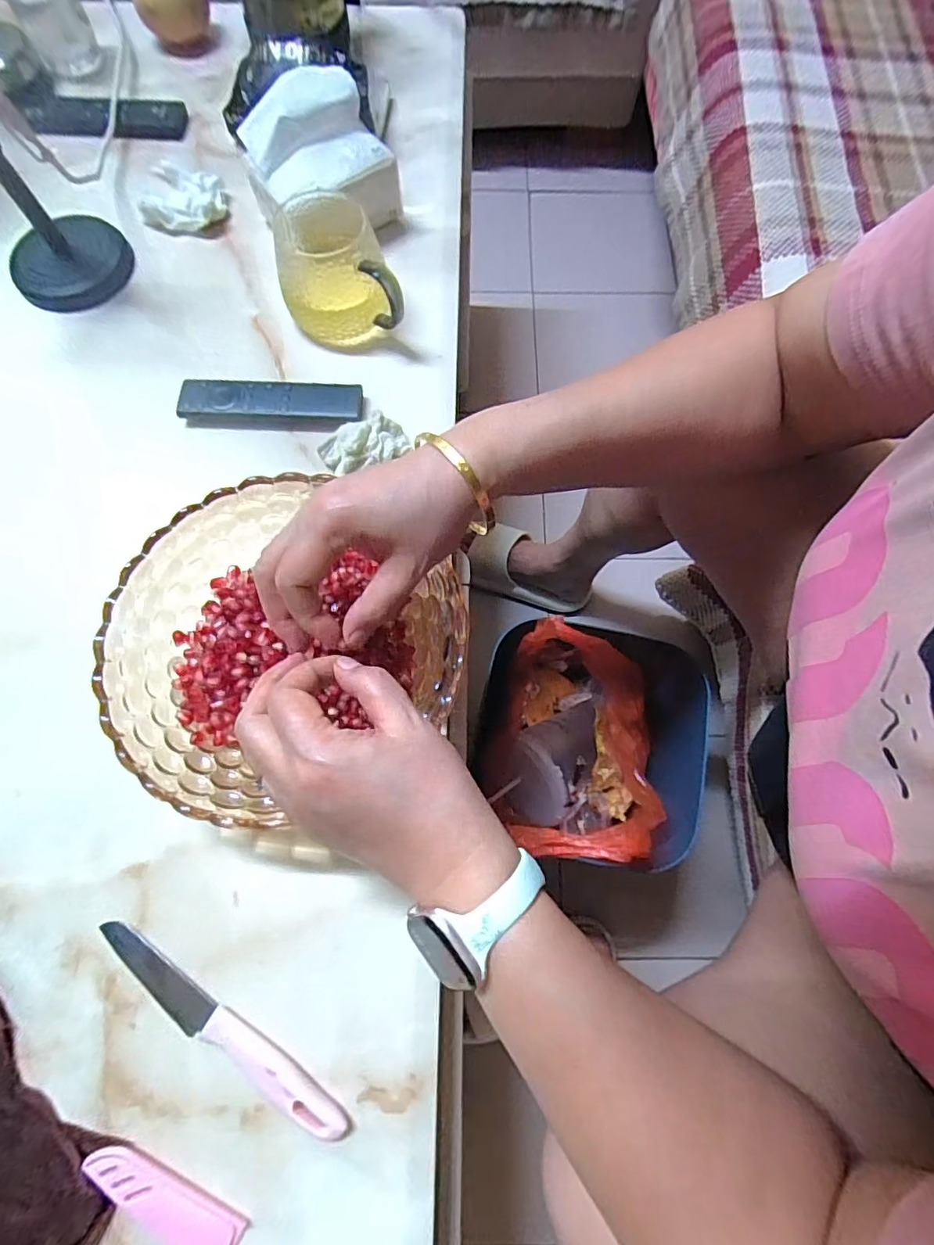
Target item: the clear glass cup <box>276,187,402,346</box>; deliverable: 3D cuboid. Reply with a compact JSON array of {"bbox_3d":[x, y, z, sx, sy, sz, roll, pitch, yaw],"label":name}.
[{"bbox_3d":[-0.117,-0.320,0.474,0.111,0.072,0.105,-5,73,-2],"label":"clear glass cup"}]

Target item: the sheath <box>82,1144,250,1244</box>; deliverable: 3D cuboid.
[{"bbox_3d":[-0.175,0.334,0.299,0.098,0.007,0.027,26,75,7],"label":"sheath"}]

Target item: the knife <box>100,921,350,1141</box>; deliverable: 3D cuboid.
[{"bbox_3d":[-0.157,0.252,0.324,0.193,0.011,0.026,32,75,9],"label":"knife"}]

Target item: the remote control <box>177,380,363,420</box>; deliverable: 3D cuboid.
[{"bbox_3d":[-0.176,-0.197,0.469,0.159,0.016,0.035,1,73,0],"label":"remote control"}]

